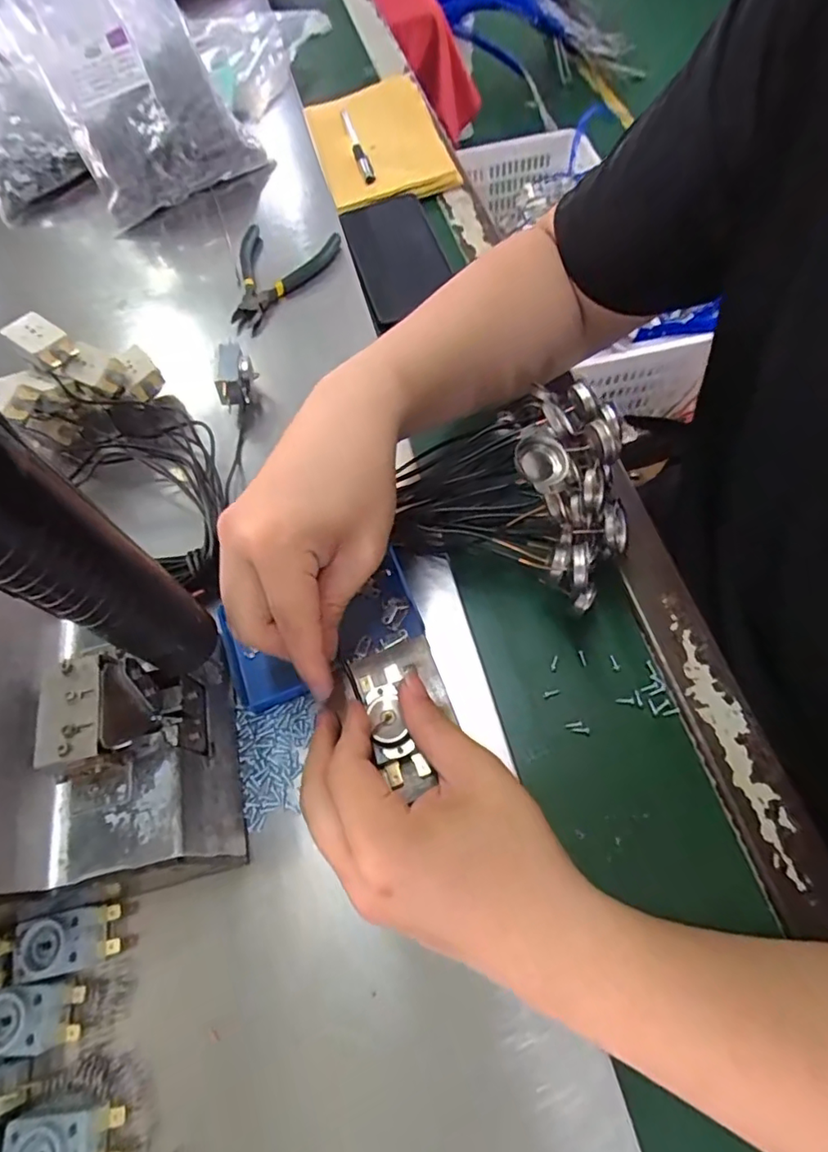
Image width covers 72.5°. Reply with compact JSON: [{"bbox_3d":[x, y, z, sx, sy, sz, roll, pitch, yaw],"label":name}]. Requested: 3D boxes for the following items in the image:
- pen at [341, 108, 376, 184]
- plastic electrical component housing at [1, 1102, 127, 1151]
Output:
[{"bbox_3d":[-0.063,-0.463,0.599,0.014,0.013,0.171,-15,63,-2],"label":"pen"},{"bbox_3d":[-0.152,0.247,0.244,0.047,0.014,0.028,-8,63,2],"label":"plastic electrical component housing"}]

